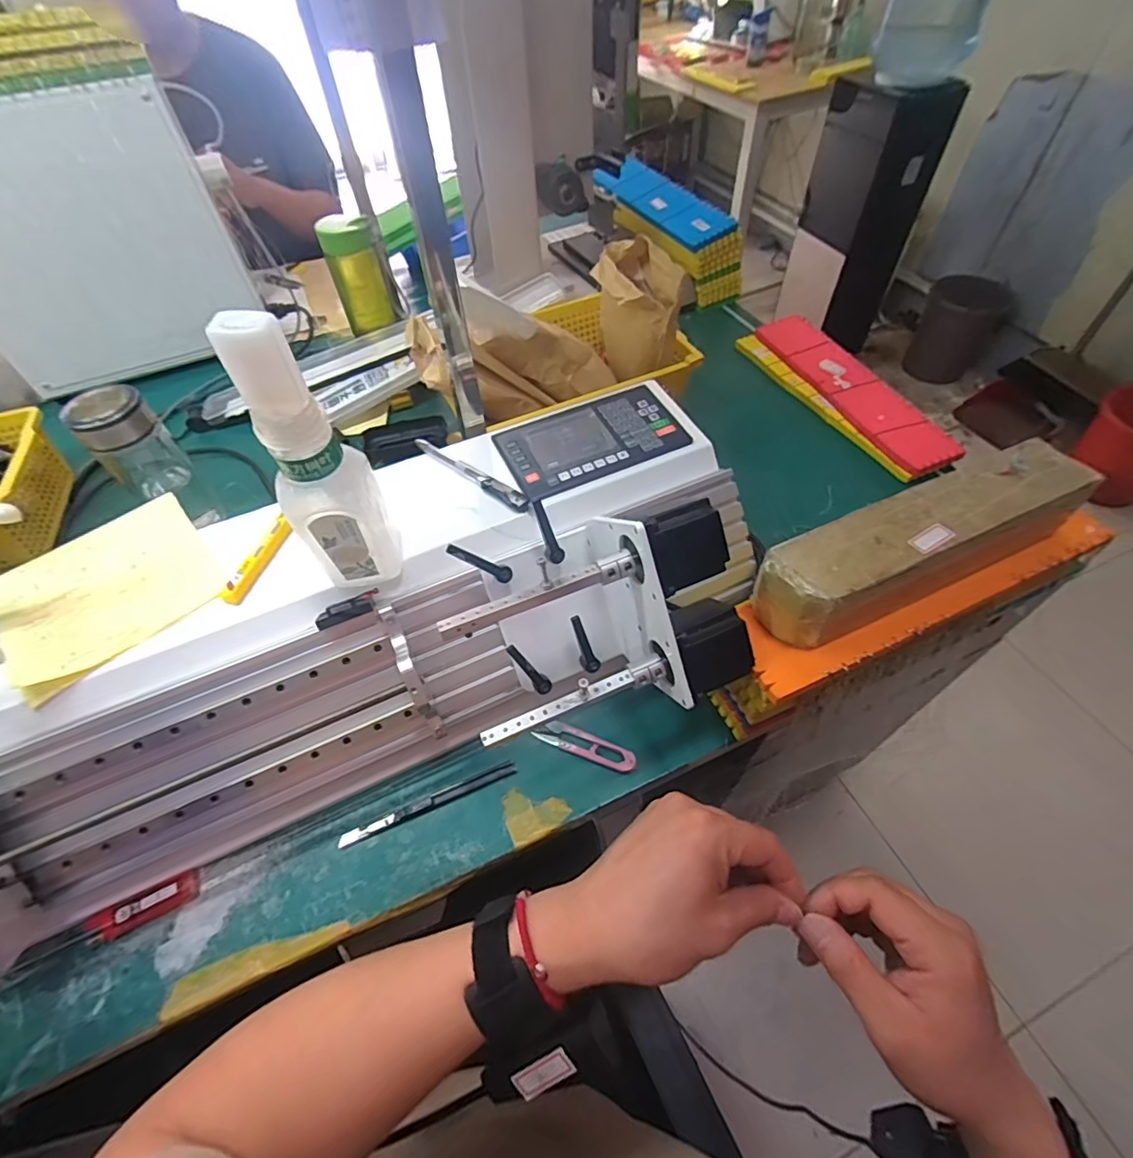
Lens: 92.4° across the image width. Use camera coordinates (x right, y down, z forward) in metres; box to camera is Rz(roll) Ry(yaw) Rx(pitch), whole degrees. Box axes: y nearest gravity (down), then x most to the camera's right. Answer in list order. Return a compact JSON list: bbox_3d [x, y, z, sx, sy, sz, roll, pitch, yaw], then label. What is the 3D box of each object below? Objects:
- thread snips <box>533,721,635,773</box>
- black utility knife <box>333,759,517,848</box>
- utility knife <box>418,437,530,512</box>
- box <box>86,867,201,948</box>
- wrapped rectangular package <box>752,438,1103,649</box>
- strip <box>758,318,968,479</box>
[{"bbox_3d":[0.017,0.148,0.485,0.092,0.008,0.022,19,57,16],"label":"thread snips"},{"bbox_3d":[-0.117,0.191,0.464,0.153,0.006,0.012,-21,56,-12],"label":"black utility knife"},{"bbox_3d":[-0.088,-0.094,0.490,0.130,0.011,0.018,28,60,21],"label":"utility knife"},{"bbox_3d":[-0.332,0.257,0.429,0.080,0.013,0.026,-25,57,-15],"label":"box"},{"bbox_3d":[0.275,-0.030,0.424,0.272,0.057,0.067,-21,56,-12],"label":"wrapped rectangular package"},{"bbox_3d":[0.384,-0.265,0.740,0.072,0.012,0.345,-27,55,5],"label":"strip"}]

